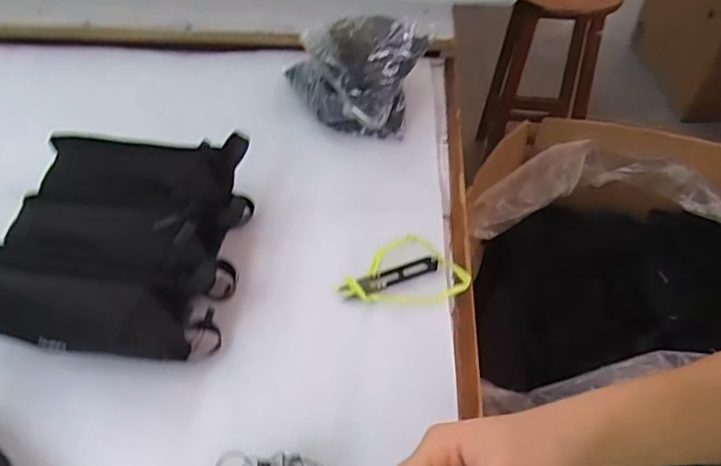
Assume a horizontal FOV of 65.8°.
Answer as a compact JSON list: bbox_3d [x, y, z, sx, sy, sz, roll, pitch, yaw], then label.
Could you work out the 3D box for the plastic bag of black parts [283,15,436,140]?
[{"bbox_3d":[-0.005,-0.196,0.699,0.181,0.117,0.131,-1,48,0],"label":"plastic bag of black parts"}]

